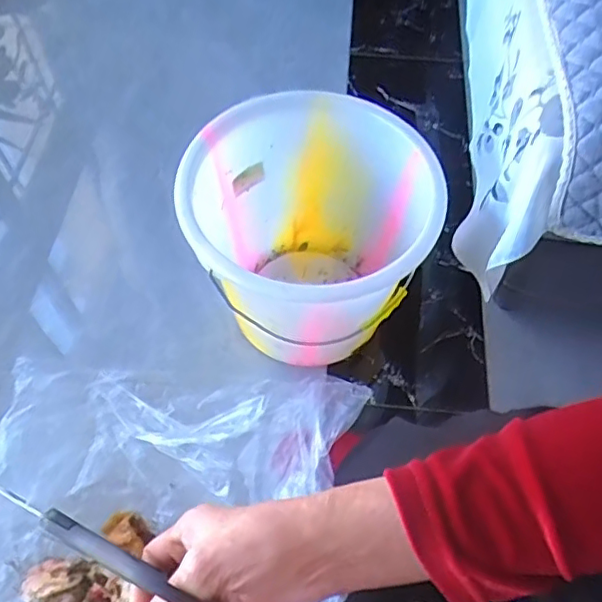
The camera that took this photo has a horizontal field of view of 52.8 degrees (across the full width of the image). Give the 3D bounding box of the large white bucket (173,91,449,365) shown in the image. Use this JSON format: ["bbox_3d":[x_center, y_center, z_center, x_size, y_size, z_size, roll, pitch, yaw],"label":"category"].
[{"bbox_3d":[0.022,-0.074,0.838,0.326,0.321,0.276,-12,59,-7],"label":"large white bucket"}]

